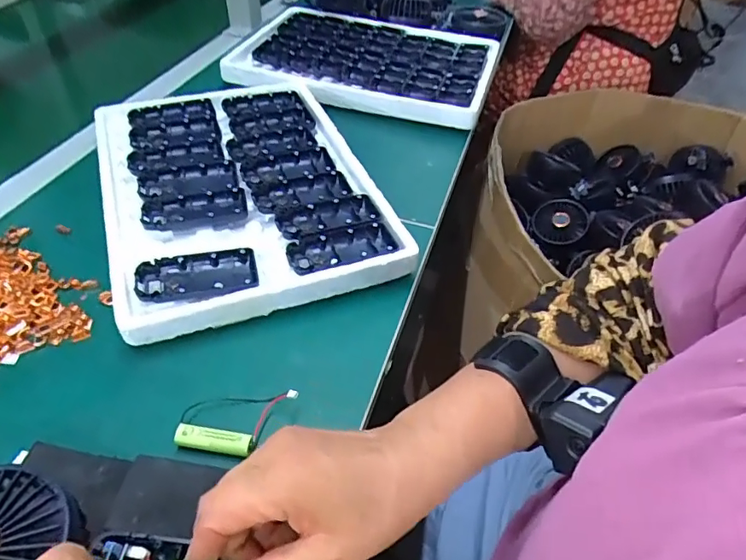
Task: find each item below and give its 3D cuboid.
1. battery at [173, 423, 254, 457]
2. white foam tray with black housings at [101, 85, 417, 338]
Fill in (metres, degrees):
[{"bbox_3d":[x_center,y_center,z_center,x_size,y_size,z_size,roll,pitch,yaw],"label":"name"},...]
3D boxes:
[{"bbox_3d":[-0.106,0.106,0.343,0.050,0.011,0.013,9,47,2],"label":"battery"},{"bbox_3d":[-0.136,-0.099,0.523,0.247,0.031,0.334,-15,51,-18],"label":"white foam tray with black housings"}]

